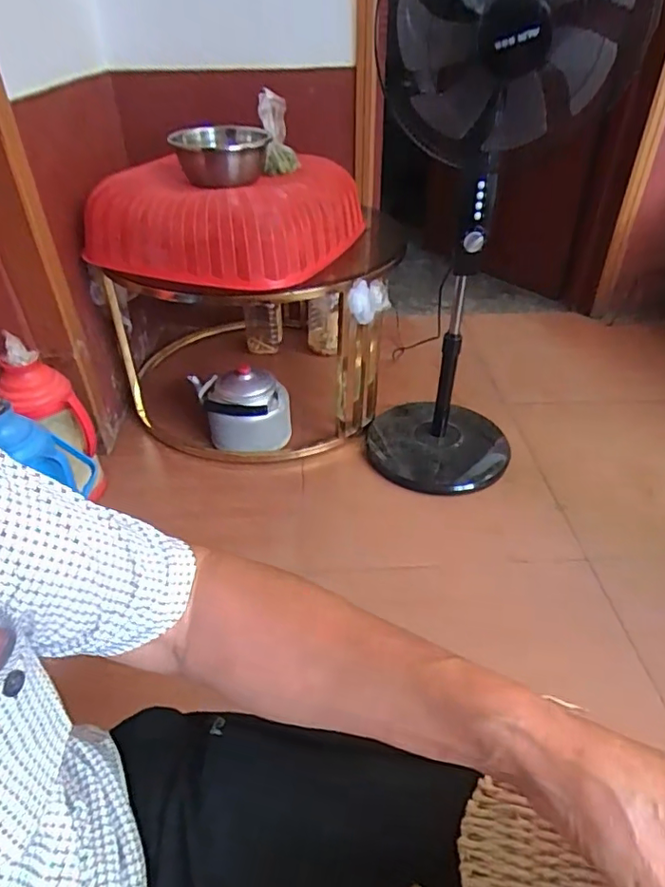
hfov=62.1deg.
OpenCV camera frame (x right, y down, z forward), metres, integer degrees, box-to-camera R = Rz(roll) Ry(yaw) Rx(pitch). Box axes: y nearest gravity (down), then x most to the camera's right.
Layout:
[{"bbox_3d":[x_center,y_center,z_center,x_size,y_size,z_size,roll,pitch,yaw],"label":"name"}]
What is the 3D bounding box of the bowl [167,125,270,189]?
[{"bbox_3d":[-0.237,-0.619,1.191,0.190,0.091,0.190,0,38,0],"label":"bowl"}]

